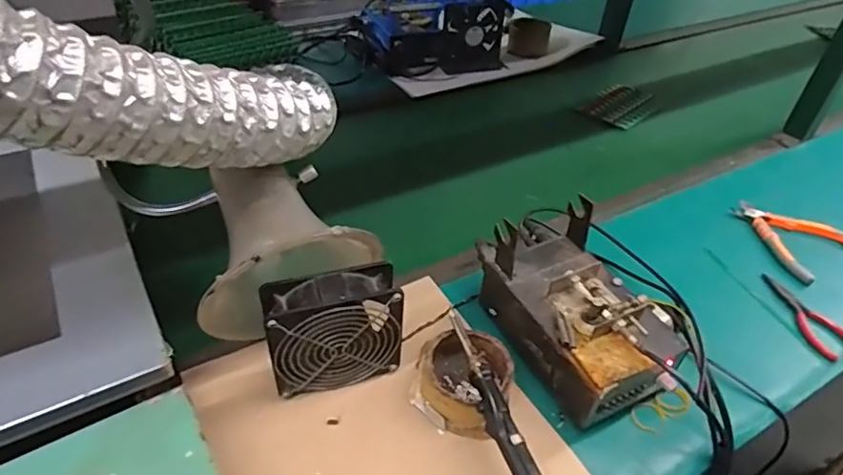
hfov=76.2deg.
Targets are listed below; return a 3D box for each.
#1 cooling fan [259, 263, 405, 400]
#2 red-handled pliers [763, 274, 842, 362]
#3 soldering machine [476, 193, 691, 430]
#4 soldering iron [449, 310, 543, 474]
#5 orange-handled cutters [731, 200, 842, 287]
[{"bbox_3d":[-0.079,0.087,0.499,0.119,0.117,0.042,-9,43,-15],"label":"cooling fan"},{"bbox_3d":[0.441,0.088,0.623,0.041,0.021,0.126,-14,44,-20],"label":"red-handled pliers"},{"bbox_3d":[0.157,0.066,0.559,0.133,0.115,0.216,-15,44,-21],"label":"soldering machine"},{"bbox_3d":[0.062,0.141,0.463,0.025,0.017,0.201,-10,43,-16],"label":"soldering iron"},{"bbox_3d":[0.493,-0.006,0.734,0.135,0.017,0.135,-22,45,-30],"label":"orange-handled cutters"}]

